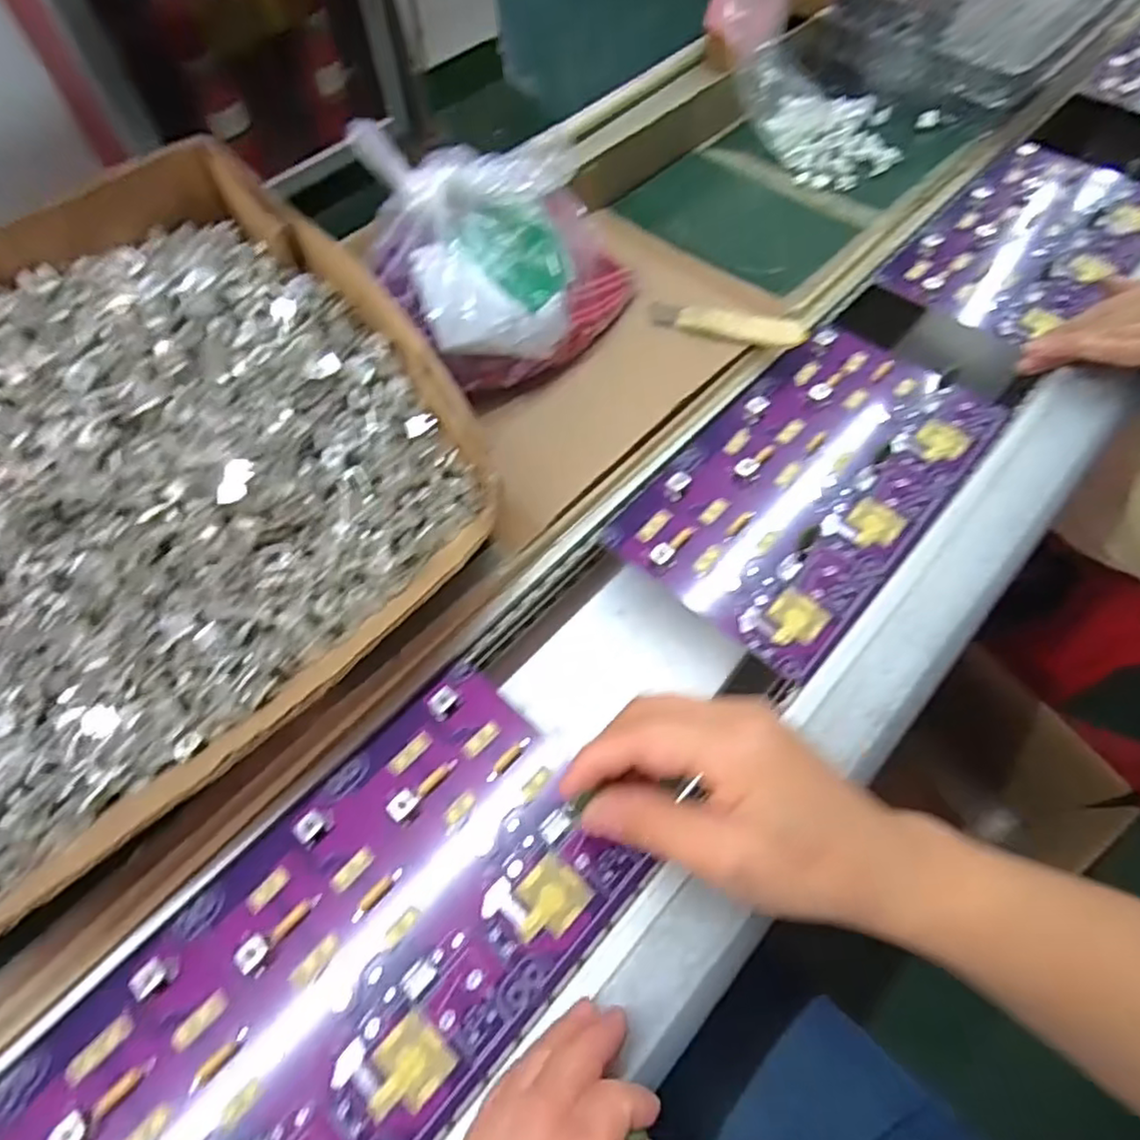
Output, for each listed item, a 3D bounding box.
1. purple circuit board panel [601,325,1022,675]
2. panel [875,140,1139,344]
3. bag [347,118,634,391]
[{"bbox_3d":[0.153,-0.061,0.416,0.135,0.014,0.242,39,67,20],"label":"purple circuit board panel"},{"bbox_3d":[0.369,-0.263,0.530,0.136,0.022,0.254,38,66,20],"label":"panel"},{"bbox_3d":[-0.035,-0.193,0.417,0.171,0.108,0.103,-26,63,-14],"label":"bag"}]

